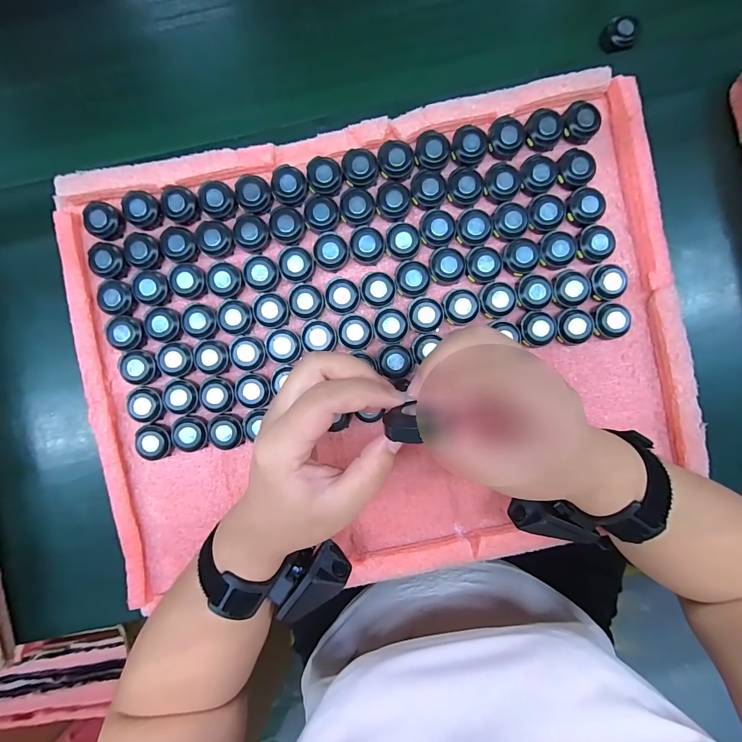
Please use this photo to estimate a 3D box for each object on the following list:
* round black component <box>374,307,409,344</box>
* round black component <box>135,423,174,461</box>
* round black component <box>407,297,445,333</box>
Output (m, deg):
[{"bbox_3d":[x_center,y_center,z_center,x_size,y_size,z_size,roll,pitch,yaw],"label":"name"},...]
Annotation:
[{"bbox_3d":[0.017,-0.038,0.292,0.028,0.007,0.029,9,88,1],"label":"round black component"},{"bbox_3d":[-0.181,0.059,0.298,0.029,0.015,0.029,0,88,1],"label":"round black component"},{"bbox_3d":[0.046,-0.047,0.294,0.030,0.009,0.030,0,88,1],"label":"round black component"}]

